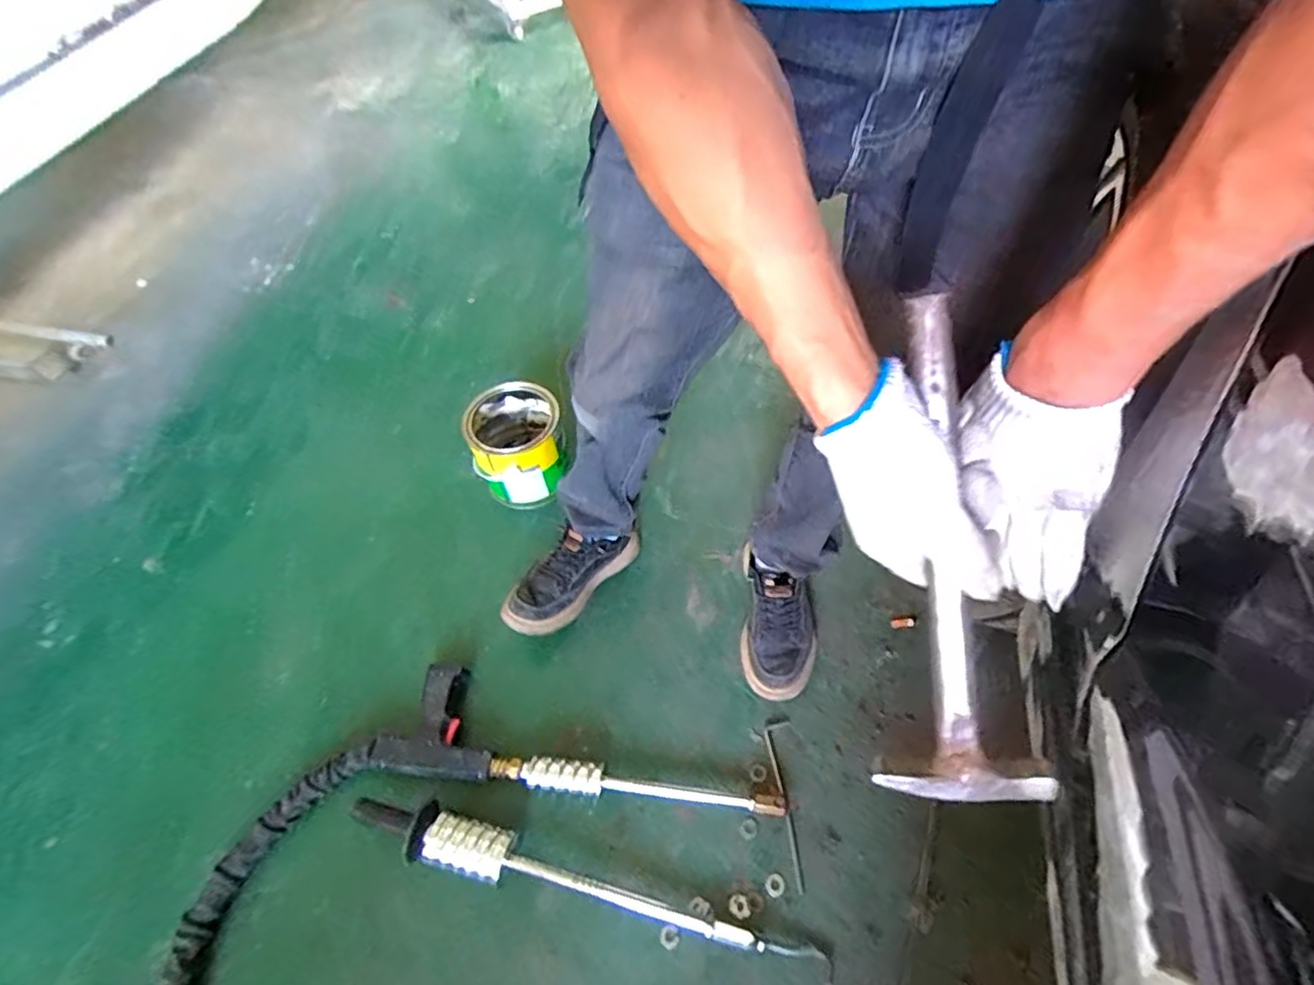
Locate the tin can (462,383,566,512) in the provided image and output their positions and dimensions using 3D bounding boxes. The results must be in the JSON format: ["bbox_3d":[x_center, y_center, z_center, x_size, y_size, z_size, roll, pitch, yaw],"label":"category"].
[{"bbox_3d":[-0.248,-0.091,1.128,0.159,0.167,0.174,-11,56,-5],"label":"tin can"}]

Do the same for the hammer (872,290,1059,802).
[{"bbox_3d":[0.169,0.038,0.366,0.082,0.035,0.299,-7,97,-3],"label":"hammer"}]

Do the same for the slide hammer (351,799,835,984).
[{"bbox_3d":[-0.088,0.476,0.773,0.611,0.060,0.062,11,57,10],"label":"slide hammer"}]

